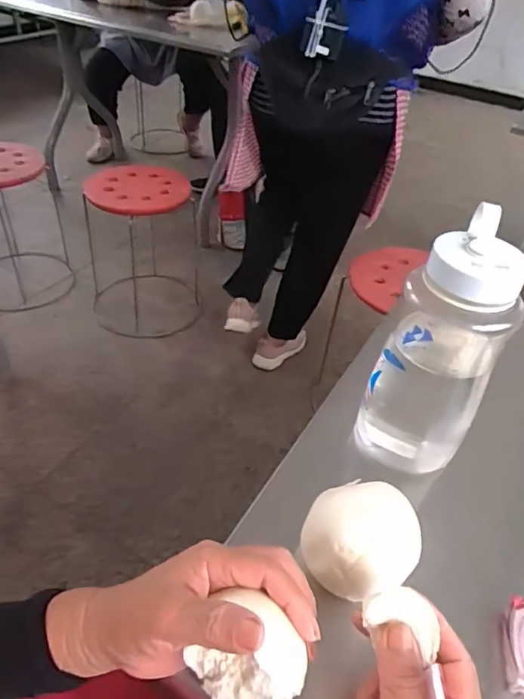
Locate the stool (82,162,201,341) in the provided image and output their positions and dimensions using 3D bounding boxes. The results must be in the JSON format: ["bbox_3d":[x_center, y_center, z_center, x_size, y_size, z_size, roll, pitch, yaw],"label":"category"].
[{"bbox_3d":[-0.369,-0.327,1.682,0.348,0.429,0.351,-5,43,-13],"label":"stool"}]

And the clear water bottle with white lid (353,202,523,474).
[{"bbox_3d":[0.149,0.003,0.448,0.090,0.206,0.098,30,47,25],"label":"clear water bottle with white lid"}]

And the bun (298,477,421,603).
[{"bbox_3d":[0.069,0.138,0.385,0.081,0.071,0.073,29,46,24],"label":"bun"}]

